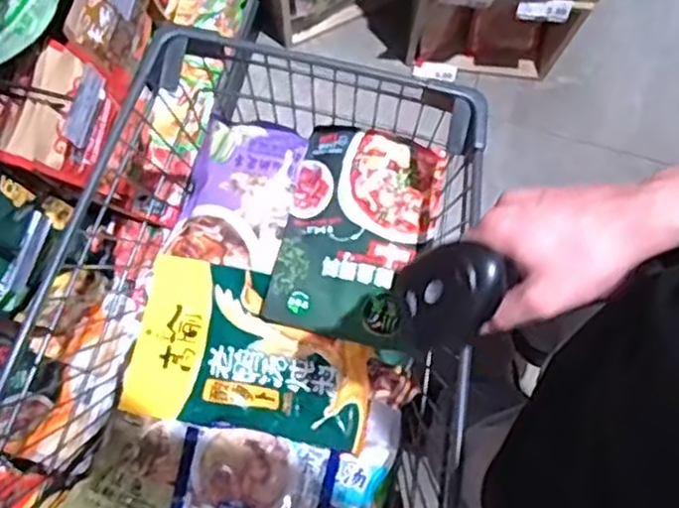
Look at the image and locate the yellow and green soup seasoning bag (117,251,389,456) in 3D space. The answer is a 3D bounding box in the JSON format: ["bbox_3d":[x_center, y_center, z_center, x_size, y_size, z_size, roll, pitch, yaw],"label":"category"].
[{"bbox_3d":[-0.099,0.116,0.871,0.288,0.037,0.187,11,79,2],"label":"yellow and green soup seasoning bag"}]

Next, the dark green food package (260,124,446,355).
[{"bbox_3d":[0.020,-0.026,0.869,0.172,0.035,0.248,14,79,2],"label":"dark green food package"}]

